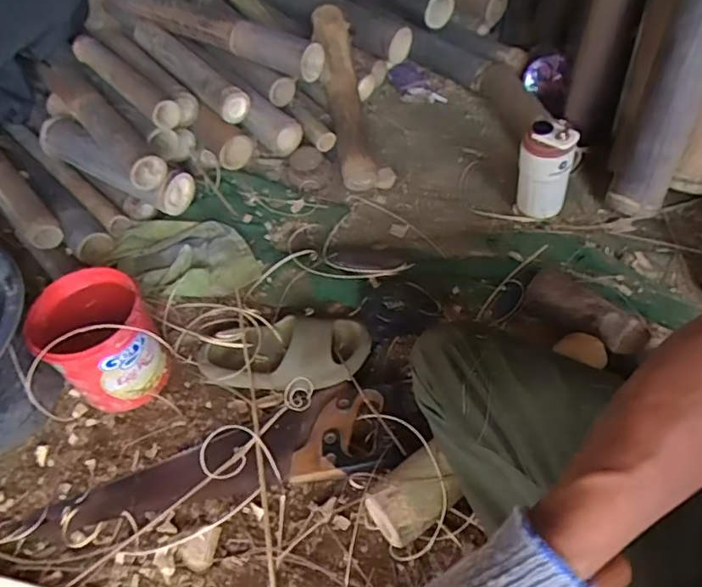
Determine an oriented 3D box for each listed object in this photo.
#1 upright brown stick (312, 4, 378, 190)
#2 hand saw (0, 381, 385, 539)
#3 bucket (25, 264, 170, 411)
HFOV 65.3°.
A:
[{"bbox_3d":[-0.013,-0.372,1.010,0.066,0.065,0.372,-10,81,-2],"label":"upright brown stick"},{"bbox_3d":[-0.198,0.214,0.709,0.483,0.034,0.117,-11,55,-3],"label":"hand saw"},{"bbox_3d":[-0.337,0.064,0.754,0.145,0.164,0.134,-3,55,4],"label":"bucket"}]

